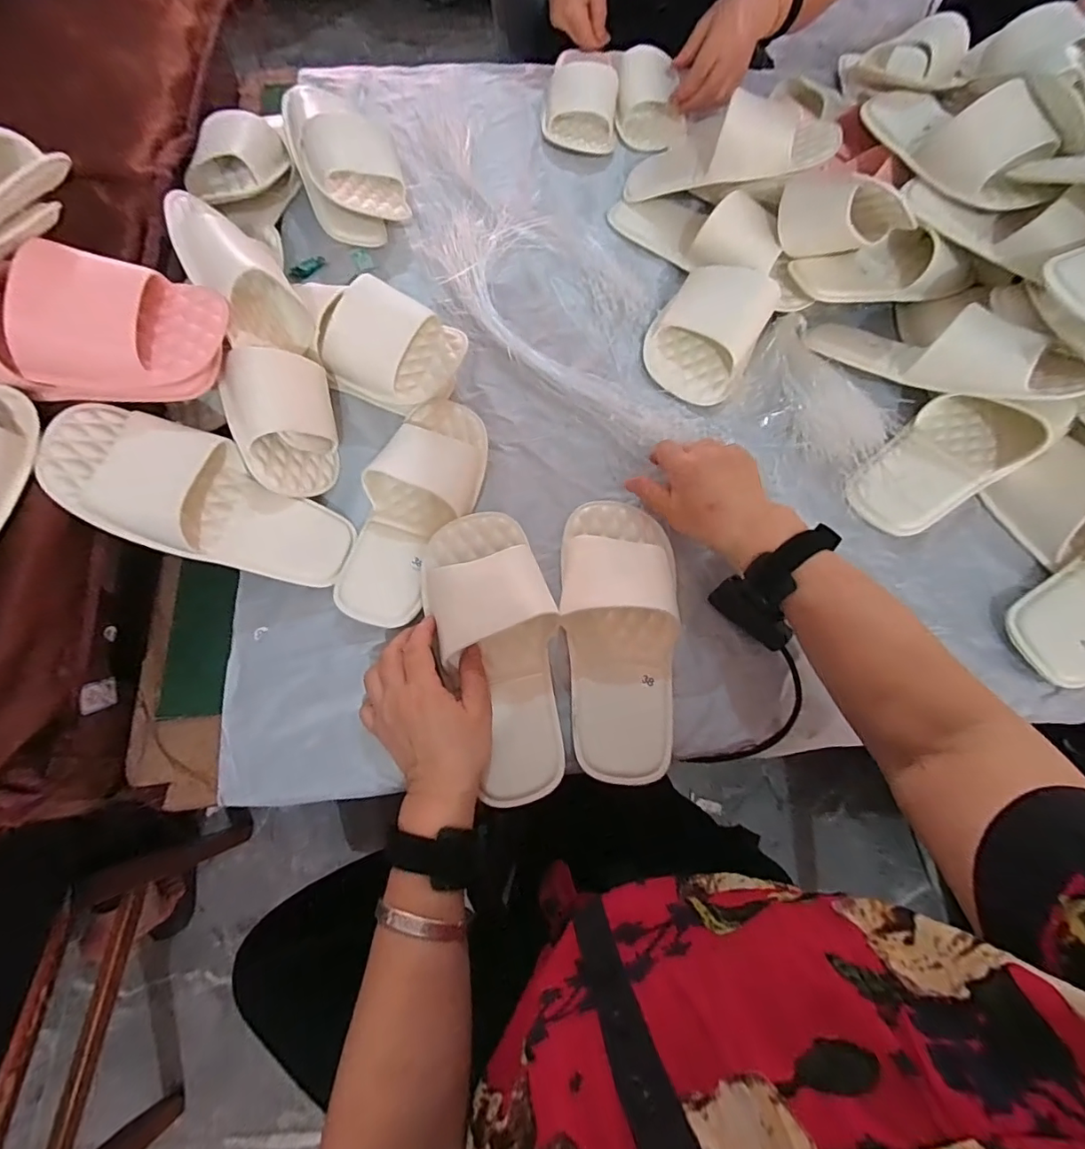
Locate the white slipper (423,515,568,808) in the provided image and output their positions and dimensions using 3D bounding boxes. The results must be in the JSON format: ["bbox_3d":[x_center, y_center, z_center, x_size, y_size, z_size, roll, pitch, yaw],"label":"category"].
[{"bbox_3d":[-0.034,0.057,0.407,0.095,0.046,0.232,-14,75,-6],"label":"white slipper"}]

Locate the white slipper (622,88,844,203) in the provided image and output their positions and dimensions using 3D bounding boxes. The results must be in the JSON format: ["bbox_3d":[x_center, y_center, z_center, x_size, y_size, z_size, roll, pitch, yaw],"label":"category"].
[{"bbox_3d":[0.203,-0.495,0.569,0.229,0.066,0.117,12,66,32],"label":"white slipper"}]

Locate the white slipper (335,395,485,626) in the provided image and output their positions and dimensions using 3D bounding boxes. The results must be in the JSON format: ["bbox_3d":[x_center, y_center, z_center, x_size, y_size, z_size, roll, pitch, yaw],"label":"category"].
[{"bbox_3d":[-0.110,-0.070,0.459,0.093,0.042,0.232,15,69,5],"label":"white slipper"}]

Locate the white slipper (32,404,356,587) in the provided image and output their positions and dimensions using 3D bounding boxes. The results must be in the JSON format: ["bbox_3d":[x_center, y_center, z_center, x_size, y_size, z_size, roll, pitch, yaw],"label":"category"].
[{"bbox_3d":[-0.266,-0.059,0.402,0.222,0.045,0.093,26,67,-24],"label":"white slipper"}]

